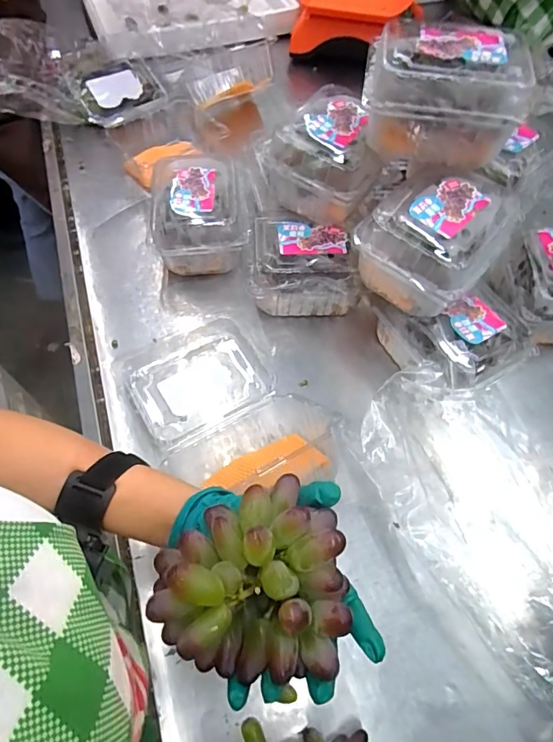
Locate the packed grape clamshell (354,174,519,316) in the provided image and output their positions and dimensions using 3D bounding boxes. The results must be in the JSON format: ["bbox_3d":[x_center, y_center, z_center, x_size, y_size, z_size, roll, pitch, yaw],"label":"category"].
[{"bbox_3d":[0.191,-0.161,0.531,0.141,0.095,0.178,37,64,17],"label":"packed grape clamshell"}]

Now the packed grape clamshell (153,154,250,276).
[{"bbox_3d":[-0.120,-0.231,0.674,0.134,0.108,0.174,-7,60,-8],"label":"packed grape clamshell"}]

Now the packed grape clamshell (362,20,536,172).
[{"bbox_3d":[0.185,-0.316,0.510,0.169,0.103,0.125,7,59,0],"label":"packed grape clamshell"}]

